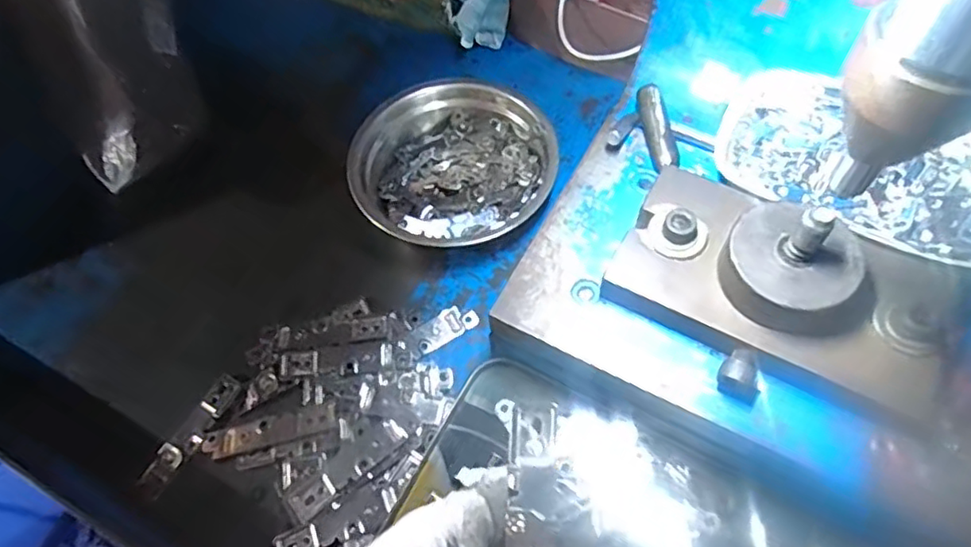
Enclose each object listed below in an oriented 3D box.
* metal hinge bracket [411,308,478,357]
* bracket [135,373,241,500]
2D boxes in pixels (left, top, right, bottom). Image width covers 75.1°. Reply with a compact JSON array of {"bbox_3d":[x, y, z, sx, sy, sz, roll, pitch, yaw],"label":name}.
[{"bbox_3d":[-0.029,0.038,0.440,0.048,0.004,0.021,-29,64,-12],"label":"metal hinge bracket"},{"bbox_3d":[-0.196,0.106,0.420,0.022,0.006,0.086,28,67,17],"label":"bracket"}]

